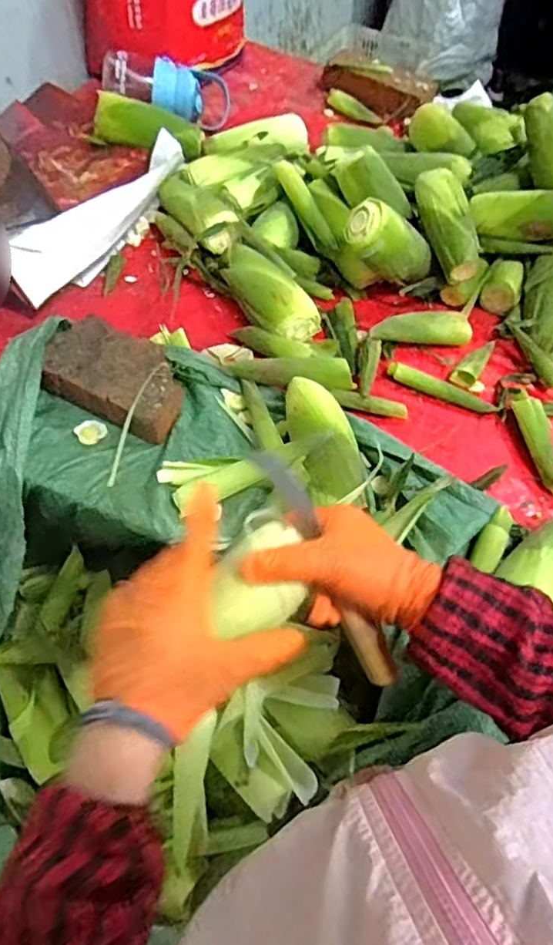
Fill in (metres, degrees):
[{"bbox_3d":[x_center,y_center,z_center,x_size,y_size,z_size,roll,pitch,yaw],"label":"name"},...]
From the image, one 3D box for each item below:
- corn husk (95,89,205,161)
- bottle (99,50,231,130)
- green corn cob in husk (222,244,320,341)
[{"bbox_3d":[-0.225,-0.601,1.008,0.188,0.068,0.046,12,57,5],"label":"corn husk"},{"bbox_3d":[-0.197,-0.700,1.072,0.232,0.084,0.078,1,54,-27],"label":"bottle"},{"bbox_3d":[-0.011,-0.260,0.829,0.082,0.071,0.173,-24,61,-17],"label":"green corn cob in husk"}]

